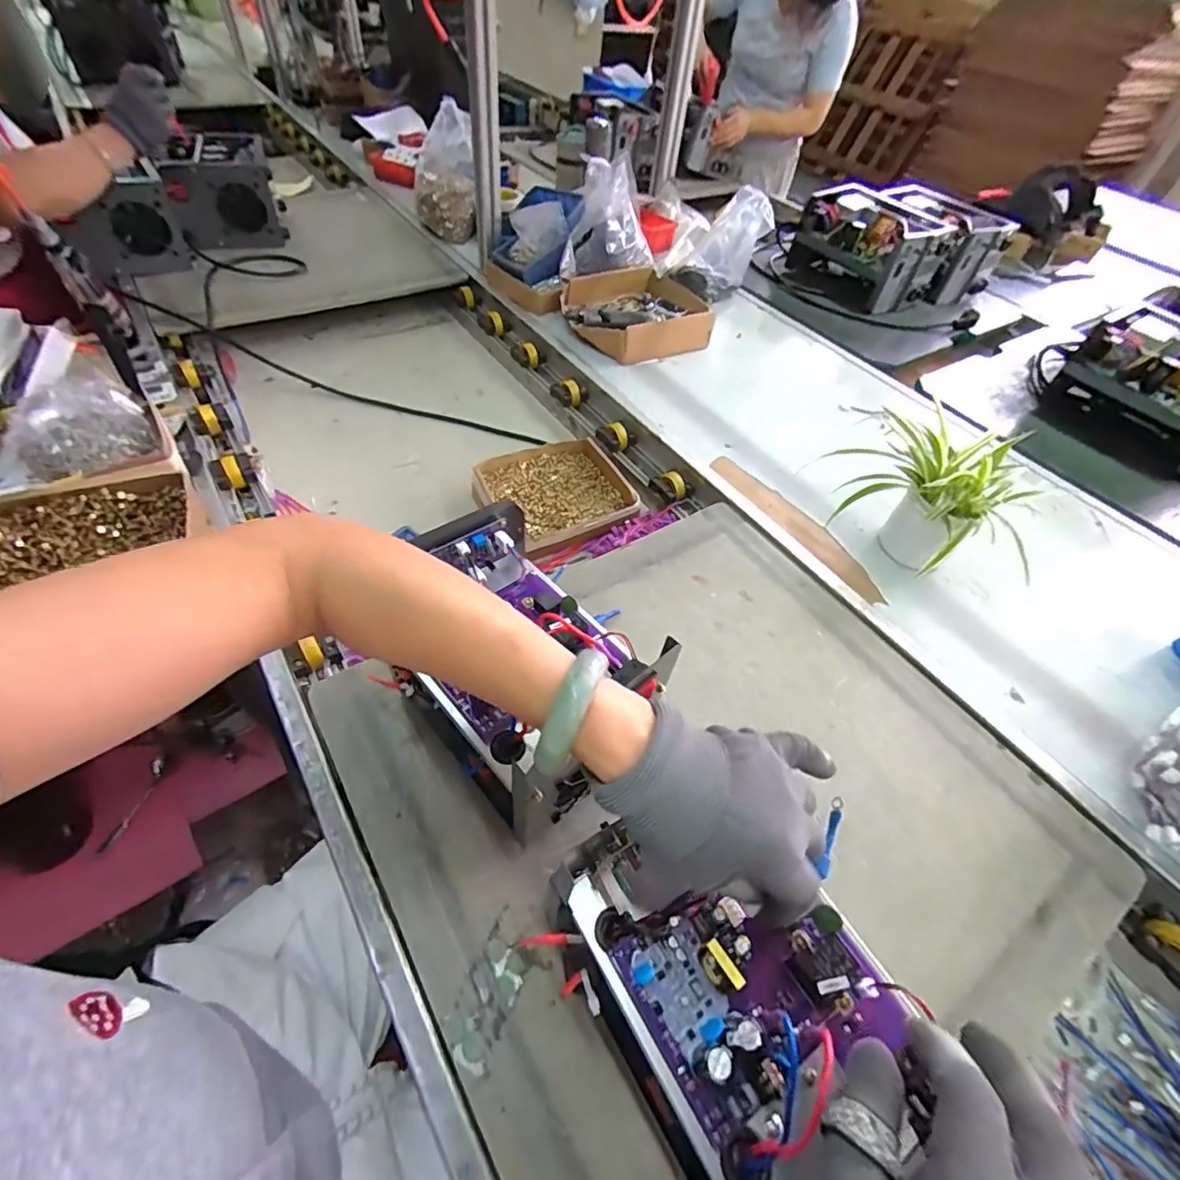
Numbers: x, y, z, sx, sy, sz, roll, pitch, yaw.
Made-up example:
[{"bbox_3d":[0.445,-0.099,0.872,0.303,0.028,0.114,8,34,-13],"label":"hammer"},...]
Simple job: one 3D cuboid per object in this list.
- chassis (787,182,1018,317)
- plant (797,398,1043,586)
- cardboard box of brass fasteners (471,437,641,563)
[{"bbox_3d":[0.745,-0.815,1.304,0.426,0.177,0.291,-18,55,-20],"label":"chassis"},{"bbox_3d":[0.437,-0.125,0.723,0.201,0.159,0.215,-4,53,-7],"label":"plant"},{"bbox_3d":[-0.055,-0.155,0.864,0.219,0.040,0.211,-20,56,-21],"label":"cardboard box of brass fasteners"}]

